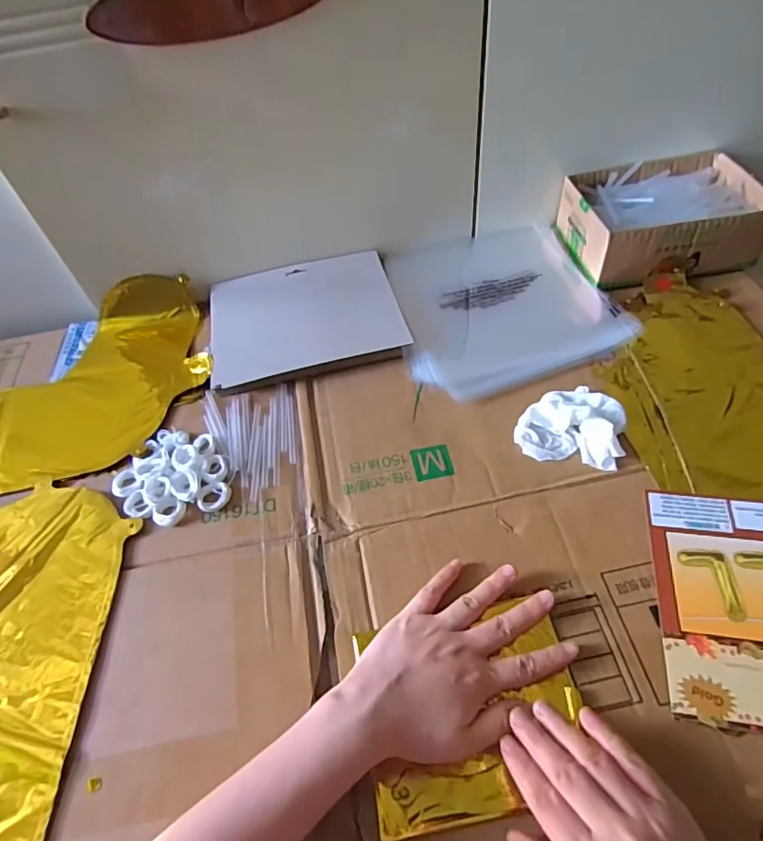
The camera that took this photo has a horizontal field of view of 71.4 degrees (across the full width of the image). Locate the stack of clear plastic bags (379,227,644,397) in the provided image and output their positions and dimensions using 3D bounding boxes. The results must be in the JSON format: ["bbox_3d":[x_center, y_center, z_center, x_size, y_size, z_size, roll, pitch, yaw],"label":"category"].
[{"bbox_3d":[0.122,-0.132,0.570,0.217,0.015,0.230,-15,52,-5],"label":"stack of clear plastic bags"}]

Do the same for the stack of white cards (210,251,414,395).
[{"bbox_3d":[-0.085,-0.115,0.581,0.201,0.019,0.159,-15,52,-6],"label":"stack of white cards"}]

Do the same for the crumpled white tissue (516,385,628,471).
[{"bbox_3d":[0.164,0.000,0.462,0.086,0.026,0.075,7,54,12],"label":"crumpled white tissue"}]

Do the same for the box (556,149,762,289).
[{"bbox_3d":[0.308,-0.220,0.585,0.189,0.067,0.133,-10,52,-2],"label":"box"}]

